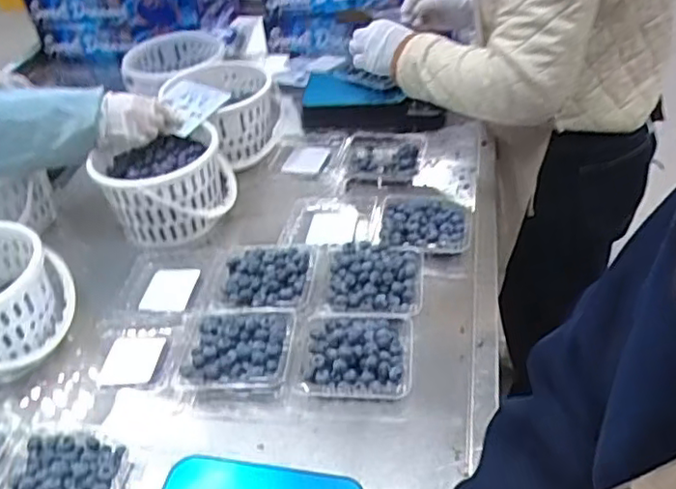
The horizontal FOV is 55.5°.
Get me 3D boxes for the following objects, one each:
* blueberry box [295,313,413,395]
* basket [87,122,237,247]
[{"bbox_3d":[0.018,0.122,0.715,0.124,0.035,0.108,0,40,8],"label":"blueberry box"},{"bbox_3d":[-0.241,-0.084,0.923,0.179,0.114,0.146,-15,41,-10],"label":"basket"}]

